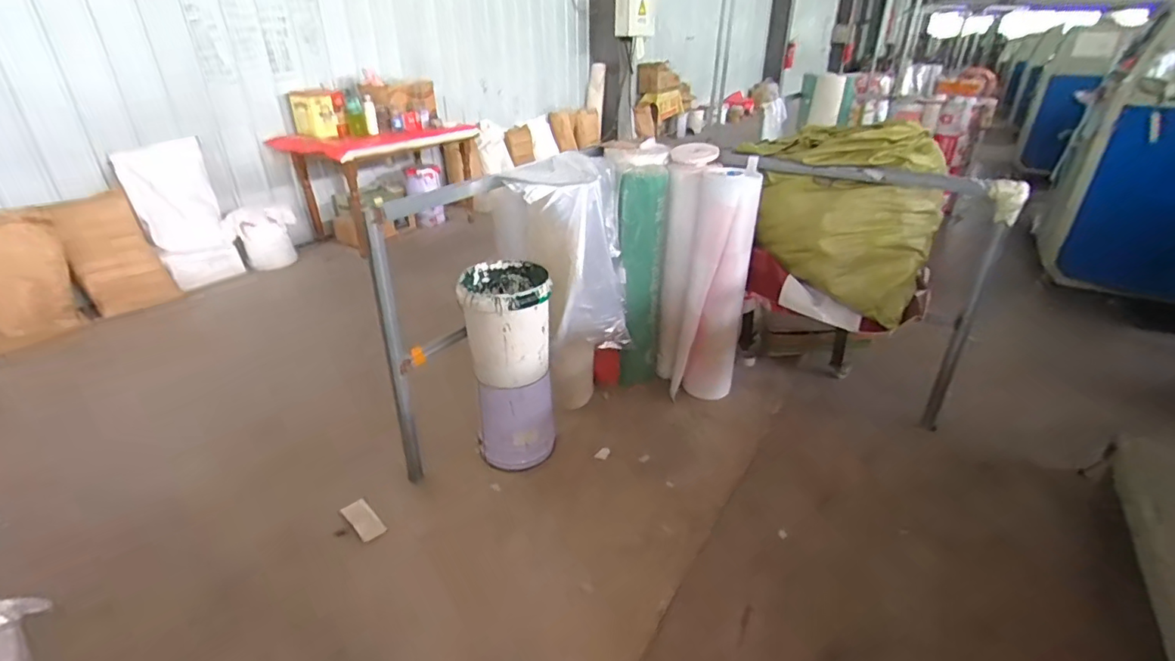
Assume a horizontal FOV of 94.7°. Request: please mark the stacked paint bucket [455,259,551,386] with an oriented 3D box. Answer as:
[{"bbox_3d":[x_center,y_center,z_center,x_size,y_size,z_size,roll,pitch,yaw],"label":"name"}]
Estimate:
[{"bbox_3d":[-0.273,-0.022,1.846,0.287,0.342,0.283,-5,28,-9],"label":"stacked paint bucket"}]

